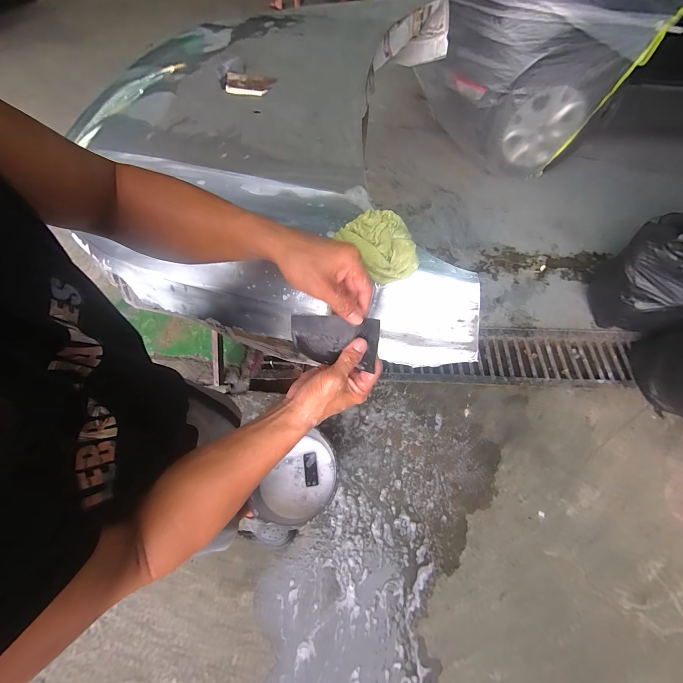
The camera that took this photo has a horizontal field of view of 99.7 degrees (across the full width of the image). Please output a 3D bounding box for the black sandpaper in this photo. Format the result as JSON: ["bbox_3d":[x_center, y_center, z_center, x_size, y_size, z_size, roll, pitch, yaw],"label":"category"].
[{"bbox_3d":[-0.008,0.000,0.372,0.109,0.013,0.064,4,108,7],"label":"black sandpaper"}]

